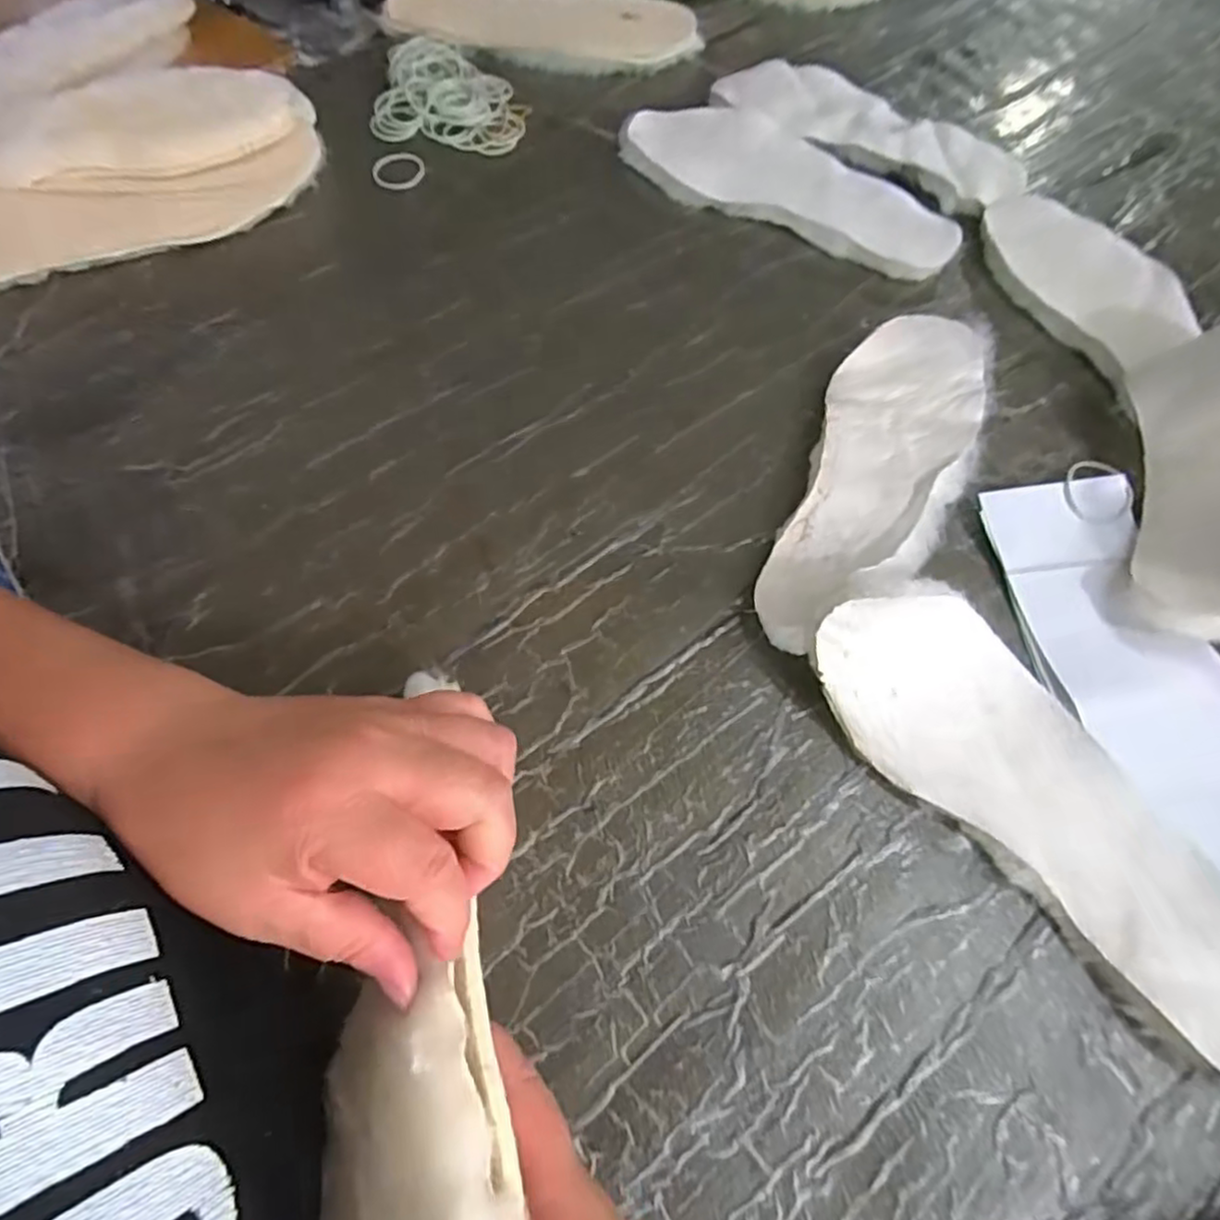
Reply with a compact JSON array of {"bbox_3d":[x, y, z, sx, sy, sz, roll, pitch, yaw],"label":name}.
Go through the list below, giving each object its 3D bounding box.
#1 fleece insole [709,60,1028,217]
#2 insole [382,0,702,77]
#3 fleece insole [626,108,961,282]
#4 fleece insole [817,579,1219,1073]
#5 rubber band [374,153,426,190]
[{"bbox_3d":[0.212,-0.398,0.576,0.257,0.024,0.089,29,67,14],"label":"fleece insole"},{"bbox_3d":[-0.062,-0.538,0.633,0.278,0.017,0.104,6,70,-3],"label":"insole"},{"bbox_3d":[0.140,-0.336,0.546,0.270,0.020,0.102,30,67,14],"label":"fleece insole"},{"bbox_3d":[0.208,0.083,0.312,0.088,0.063,0.244,-37,69,-16],"label":"fleece insole"},{"bbox_3d":[-0.172,-0.358,0.565,0.040,0.008,0.038,-3,63,-1],"label":"rubber band"}]

